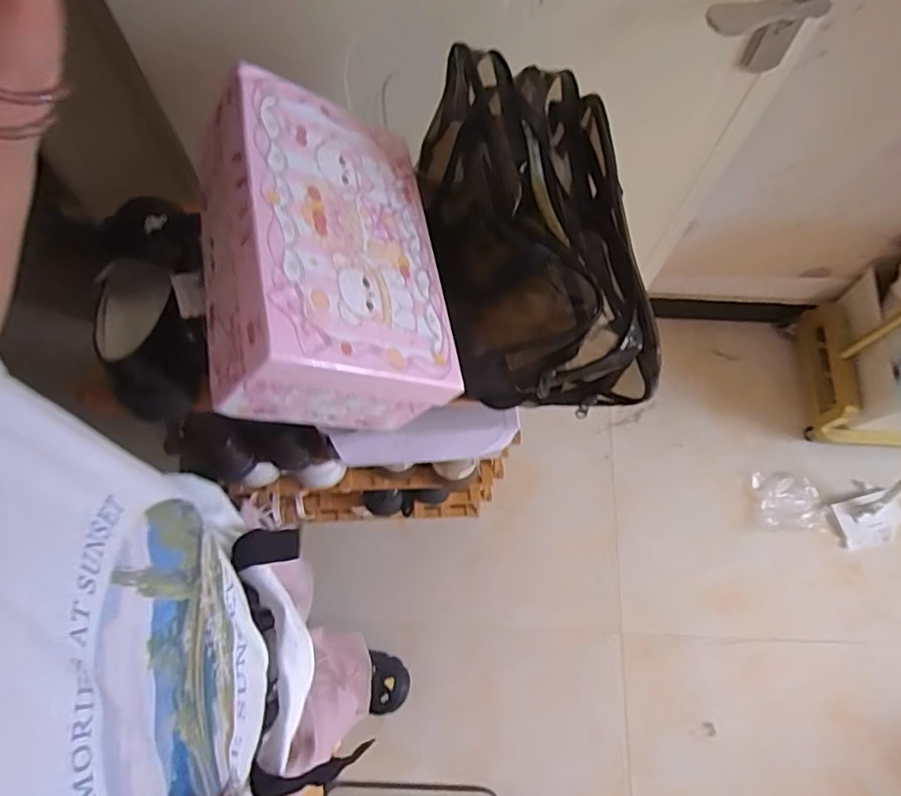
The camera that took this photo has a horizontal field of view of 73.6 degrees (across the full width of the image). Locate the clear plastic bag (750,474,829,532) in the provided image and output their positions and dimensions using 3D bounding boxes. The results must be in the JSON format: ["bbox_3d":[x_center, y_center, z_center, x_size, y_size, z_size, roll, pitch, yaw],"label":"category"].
[{"bbox_3d":[0.789,0.241,1.406,0.141,0.033,0.128,-1,69,-3],"label":"clear plastic bag"}]

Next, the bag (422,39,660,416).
[{"bbox_3d":[0.076,-0.146,0.584,0.165,0.147,0.321,-14,83,-8],"label":"bag"}]

